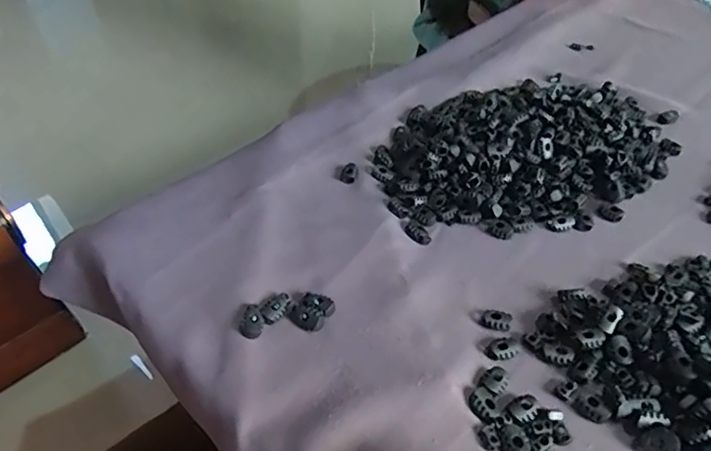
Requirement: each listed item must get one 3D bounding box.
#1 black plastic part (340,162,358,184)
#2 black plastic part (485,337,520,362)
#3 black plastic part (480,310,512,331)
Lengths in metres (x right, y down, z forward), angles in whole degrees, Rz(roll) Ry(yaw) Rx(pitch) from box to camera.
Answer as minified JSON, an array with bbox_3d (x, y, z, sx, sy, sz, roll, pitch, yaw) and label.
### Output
[{"bbox_3d":[-0.006,-0.053,0.552,0.016,0.009,0.026,7,43,9],"label":"black plastic part"},{"bbox_3d":[0.109,0.091,0.408,0.023,0.009,0.016,-7,43,-6],"label":"black plastic part"},{"bbox_3d":[0.108,0.074,0.425,0.022,0.011,0.013,15,45,17],"label":"black plastic part"}]

